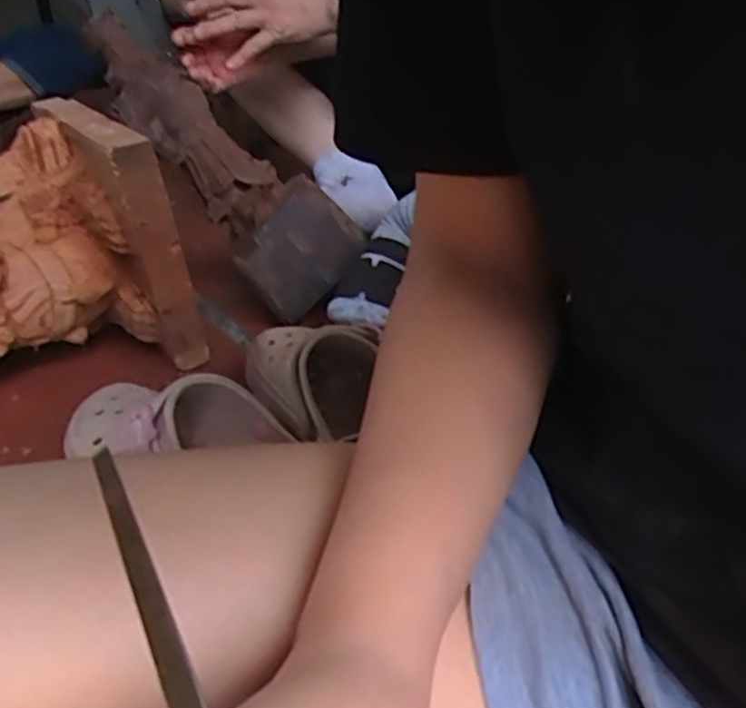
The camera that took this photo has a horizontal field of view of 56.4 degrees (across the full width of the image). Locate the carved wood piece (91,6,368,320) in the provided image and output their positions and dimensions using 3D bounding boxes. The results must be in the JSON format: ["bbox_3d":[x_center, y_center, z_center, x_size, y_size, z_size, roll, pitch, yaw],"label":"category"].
[{"bbox_3d":[-0.169,-0.213,0.757,0.371,0.077,0.133,48,43,1],"label":"carved wood piece"}]

